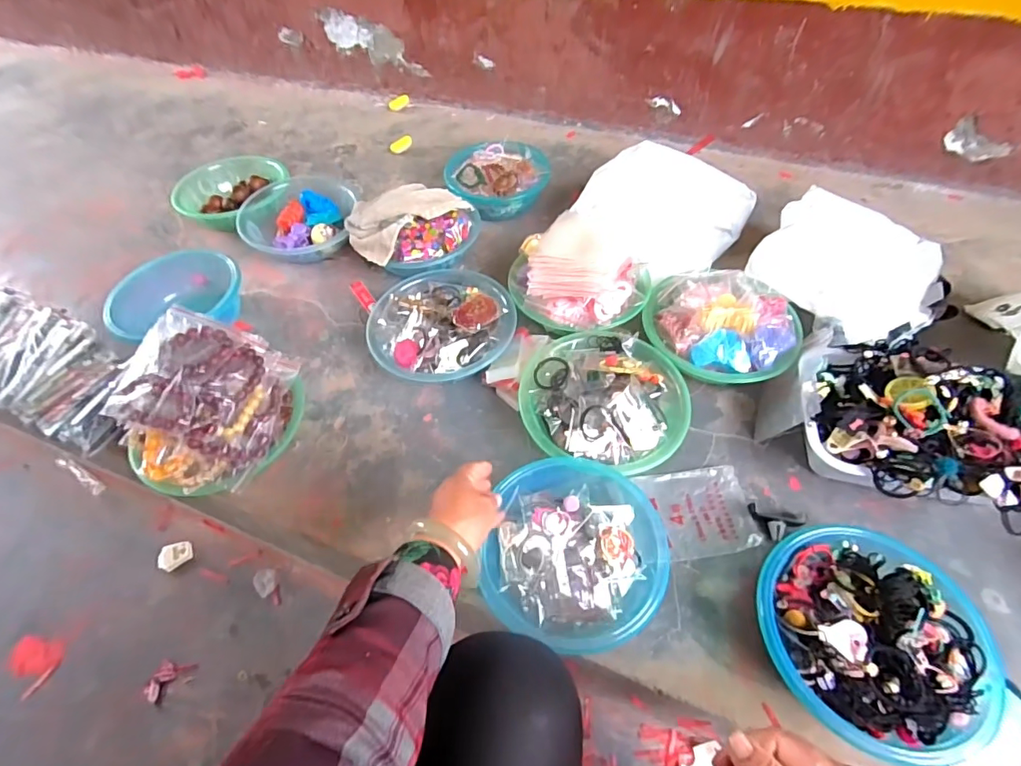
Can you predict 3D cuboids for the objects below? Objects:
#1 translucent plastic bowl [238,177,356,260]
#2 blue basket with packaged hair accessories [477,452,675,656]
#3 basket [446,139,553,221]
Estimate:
[{"bbox_3d":[-0.421,-0.322,1.032,0.219,0.091,0.211,-1,53,1],"label":"translucent plastic bowl"},{"bbox_3d":[0.076,0.205,0.626,0.220,0.076,0.216,11,54,10],"label":"blue basket with packaged hair accessories"},{"bbox_3d":[-0.027,-0.447,1.111,0.223,0.091,0.201,-3,53,0],"label":"basket"}]

